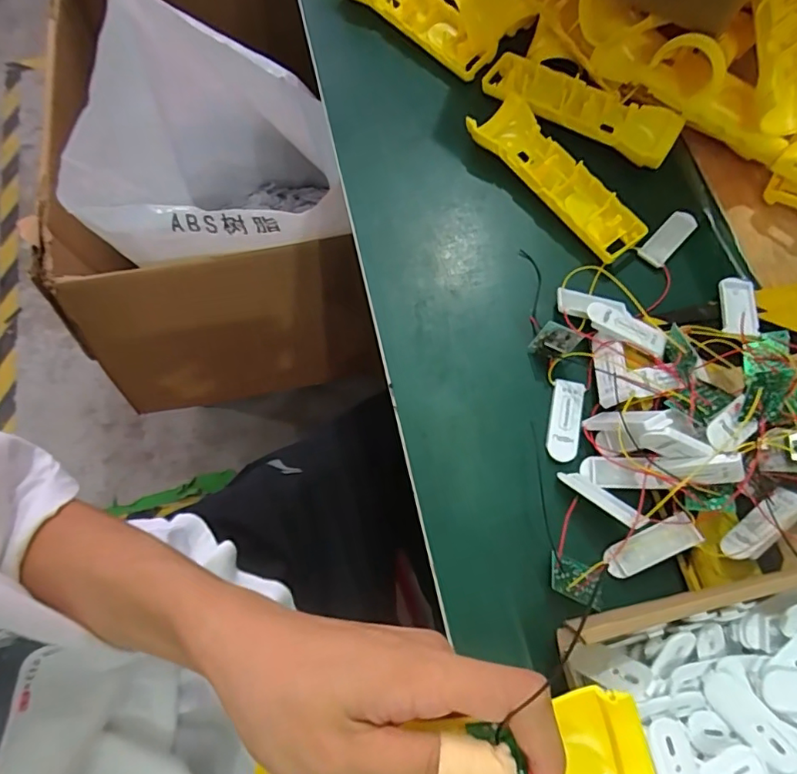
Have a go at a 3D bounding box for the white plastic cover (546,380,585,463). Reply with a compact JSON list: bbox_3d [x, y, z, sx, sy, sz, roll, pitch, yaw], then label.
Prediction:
[{"bbox_3d":[0.115,0.022,0.364,0.021,0.004,0.058,13,72,6],"label":"white plastic cover"}]

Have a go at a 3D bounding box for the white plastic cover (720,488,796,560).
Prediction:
[{"bbox_3d":[0.218,0.083,0.313,0.054,0.024,0.008,-42,104,-8],"label":"white plastic cover"}]

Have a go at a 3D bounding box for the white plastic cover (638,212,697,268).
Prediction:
[{"bbox_3d":[0.210,-0.116,0.409,0.020,0.004,0.054,43,77,14],"label":"white plastic cover"}]

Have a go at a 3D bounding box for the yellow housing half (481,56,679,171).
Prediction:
[{"bbox_3d":[0.149,-0.233,0.438,0.163,0.018,0.052,34,75,12],"label":"yellow housing half"}]

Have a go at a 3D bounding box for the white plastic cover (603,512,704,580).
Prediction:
[{"bbox_3d":[0.157,0.100,0.329,0.058,0.005,0.020,-28,72,6],"label":"white plastic cover"}]

